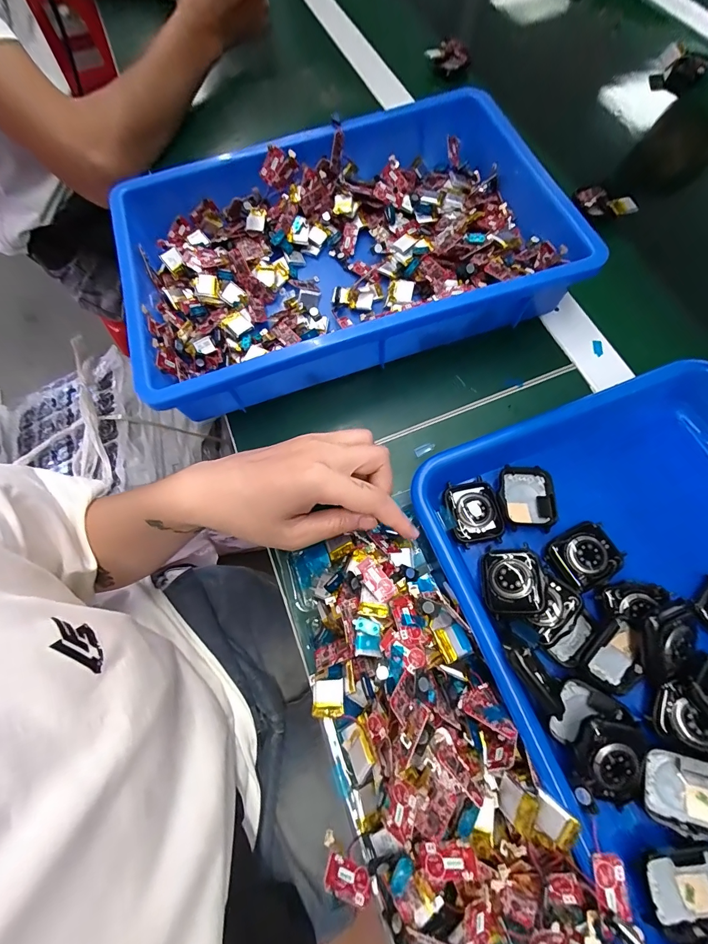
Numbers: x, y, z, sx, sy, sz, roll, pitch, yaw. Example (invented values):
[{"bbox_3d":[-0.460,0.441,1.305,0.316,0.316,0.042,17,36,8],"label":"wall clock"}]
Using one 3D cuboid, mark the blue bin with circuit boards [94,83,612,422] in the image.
[{"bbox_3d":[-0.025,-0.204,0.336,0.349,0.065,0.256,-18,70,-4],"label":"blue bin with circuit boards"}]

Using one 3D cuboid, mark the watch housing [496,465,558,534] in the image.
[{"bbox_3d":[0.119,0.018,0.263,0.038,0.010,0.044,1,70,3],"label":"watch housing"}]

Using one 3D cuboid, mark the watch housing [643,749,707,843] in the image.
[{"bbox_3d":[0.182,0.174,0.205,0.043,0.011,0.036,10,70,6],"label":"watch housing"}]

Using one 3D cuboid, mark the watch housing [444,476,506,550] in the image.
[{"bbox_3d":[0.082,0.026,0.259,0.035,0.006,0.043,-10,69,-1],"label":"watch housing"}]

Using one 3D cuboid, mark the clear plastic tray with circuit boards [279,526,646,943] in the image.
[{"bbox_3d":[0.033,0.149,0.218,0.116,0.044,0.237,-23,69,-6],"label":"clear plastic tray with circuit boards"}]

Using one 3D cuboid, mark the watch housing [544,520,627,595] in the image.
[{"bbox_3d":[0.150,0.054,0.244,0.044,0.006,0.036,-29,71,-8],"label":"watch housing"}]

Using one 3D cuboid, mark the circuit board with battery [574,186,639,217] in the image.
[{"bbox_3d":[0.254,-0.272,0.381,0.058,0.013,0.031,10,70,6],"label":"circuit board with battery"}]

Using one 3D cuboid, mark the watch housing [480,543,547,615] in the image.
[{"bbox_3d":[0.099,0.069,0.236,0.034,0.010,0.040,-8,62,16],"label":"watch housing"}]

